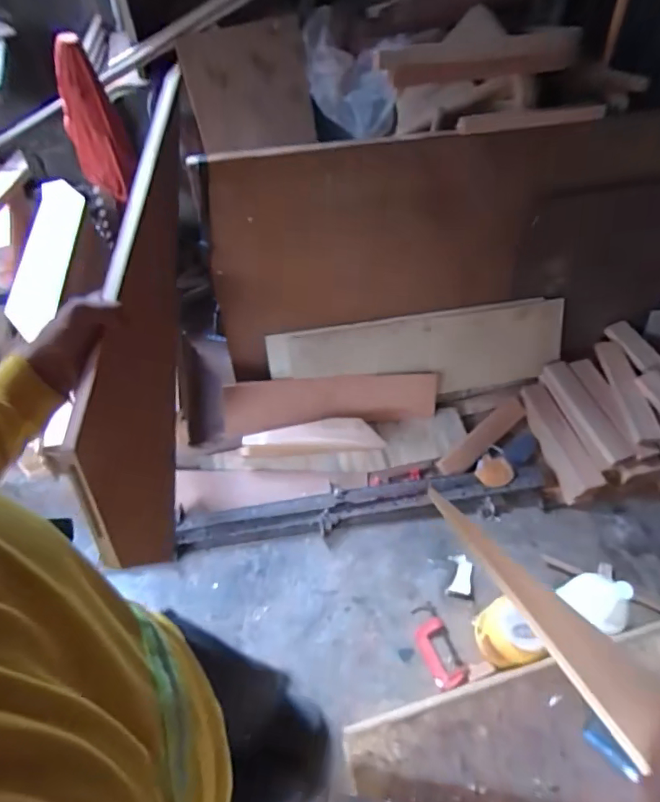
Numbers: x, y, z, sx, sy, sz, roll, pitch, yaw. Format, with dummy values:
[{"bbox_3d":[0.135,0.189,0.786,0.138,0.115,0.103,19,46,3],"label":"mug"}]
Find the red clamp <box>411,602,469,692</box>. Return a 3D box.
[{"bbox_3d":[0.301,0.695,1.382,0.100,0.033,0.222,-18,57,-12],"label":"red clamp"}]

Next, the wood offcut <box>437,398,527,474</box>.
[{"bbox_3d":[0.543,0.133,1.725,0.431,0.038,0.094,-37,63,-23],"label":"wood offcut"}]

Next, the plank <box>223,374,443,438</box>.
[{"bbox_3d":[0.009,0.003,1.682,0.736,0.174,0.038,-4,17,-7],"label":"plank"}]

